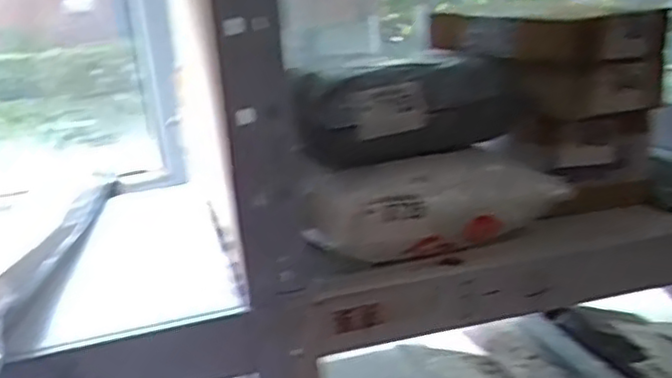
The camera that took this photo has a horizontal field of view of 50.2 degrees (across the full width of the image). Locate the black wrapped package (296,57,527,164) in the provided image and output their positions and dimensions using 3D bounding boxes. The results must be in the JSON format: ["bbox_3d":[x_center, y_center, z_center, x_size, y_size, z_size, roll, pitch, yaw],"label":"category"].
[{"bbox_3d":[0.060,-0.065,0.594,0.205,0.072,0.043,-12,18,-20],"label":"black wrapped package"}]

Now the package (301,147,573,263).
[{"bbox_3d":[0.077,0.011,0.588,0.217,0.065,0.059,-10,17,-13],"label":"package"}]

